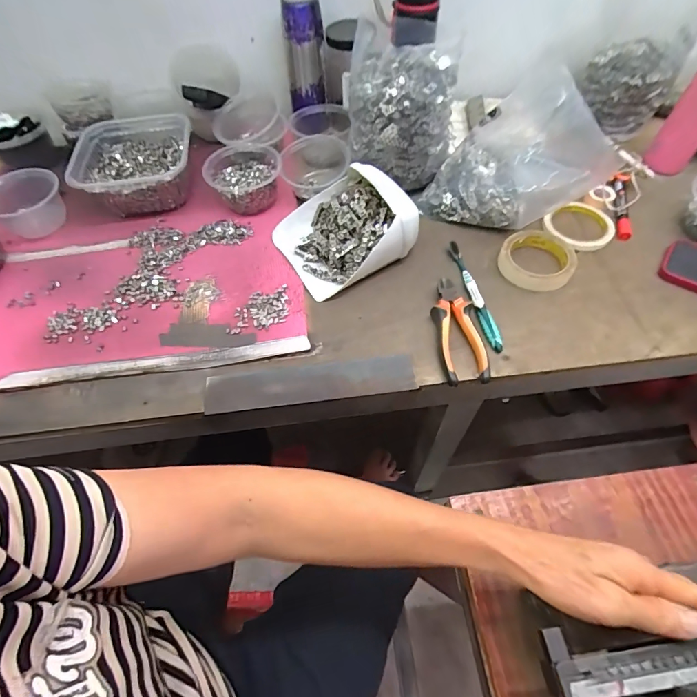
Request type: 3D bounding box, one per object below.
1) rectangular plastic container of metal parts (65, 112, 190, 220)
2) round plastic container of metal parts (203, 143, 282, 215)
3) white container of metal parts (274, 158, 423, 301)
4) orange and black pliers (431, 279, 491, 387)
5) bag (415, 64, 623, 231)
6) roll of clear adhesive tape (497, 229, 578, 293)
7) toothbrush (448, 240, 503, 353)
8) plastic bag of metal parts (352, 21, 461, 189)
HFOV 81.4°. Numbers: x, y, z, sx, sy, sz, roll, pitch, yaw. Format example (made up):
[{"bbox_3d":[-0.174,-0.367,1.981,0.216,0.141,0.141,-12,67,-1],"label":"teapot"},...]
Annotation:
[{"bbox_3d":[-0.334,-0.296,0.646,0.170,0.070,0.178,-10,56,-4],"label":"rectangular plastic container of metal parts"},{"bbox_3d":[-0.161,-0.262,0.632,0.110,0.052,0.107,-1,56,2],"label":"round plastic container of metal parts"},{"bbox_3d":[-0.008,-0.172,0.565,0.176,0.072,0.157,-23,60,-12],"label":"white container of metal parts"},{"bbox_3d":[0.135,-0.024,0.507,0.053,0.024,0.144,-6,60,-1],"label":"orange and black pliers"},{"bbox_3d":[0.239,-0.286,0.579,0.226,0.153,0.165,19,61,13],"label":"bag"},{"bbox_3d":[0.262,-0.123,0.563,0.094,0.017,0.093,-1,60,2],"label":"roll of clear adhesive tape"},{"bbox_3d":[0.166,-0.074,0.540,0.023,0.014,0.177,-13,60,-5],"label":"toothbrush"},{"bbox_3d":[0.076,-0.336,0.592,0.147,0.157,0.114,6,59,5],"label":"plastic bag of metal parts"}]

